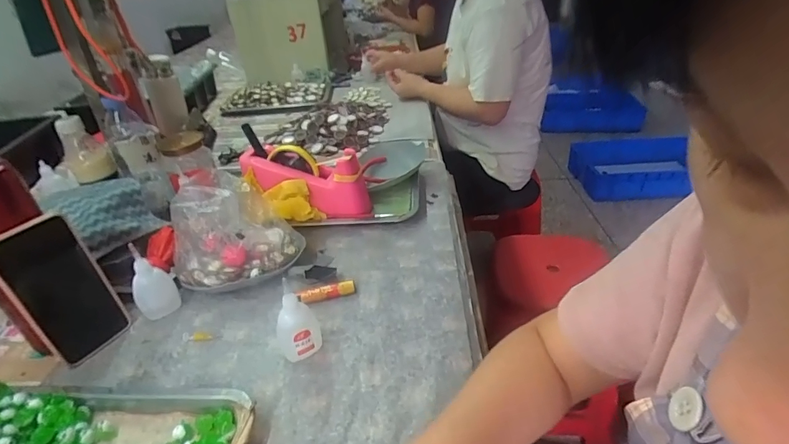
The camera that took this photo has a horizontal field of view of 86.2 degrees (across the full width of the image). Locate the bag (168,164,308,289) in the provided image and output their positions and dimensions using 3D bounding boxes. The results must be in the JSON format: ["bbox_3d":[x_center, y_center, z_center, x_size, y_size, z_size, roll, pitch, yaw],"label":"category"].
[{"bbox_3d":[-0.219,0.011,0.576,0.160,0.118,0.146,-20,36,-23],"label":"bag"}]

